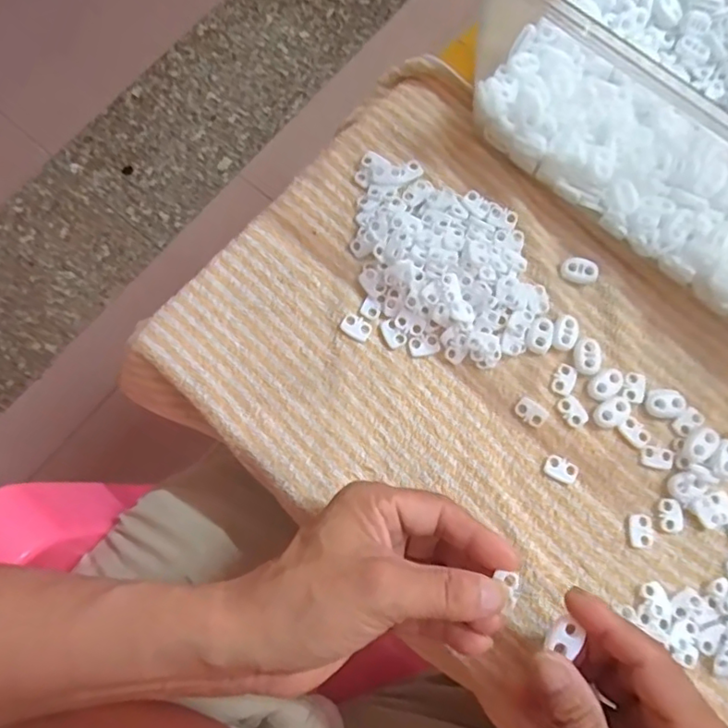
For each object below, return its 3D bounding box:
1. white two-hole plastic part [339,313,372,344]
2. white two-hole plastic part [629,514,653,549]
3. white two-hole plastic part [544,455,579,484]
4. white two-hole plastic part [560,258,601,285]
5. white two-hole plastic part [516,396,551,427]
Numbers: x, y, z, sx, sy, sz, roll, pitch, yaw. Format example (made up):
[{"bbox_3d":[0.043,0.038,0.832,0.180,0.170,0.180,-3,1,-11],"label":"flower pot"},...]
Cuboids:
[{"bbox_3d":[-0.005,-0.022,0.351,0.019,0.004,0.014,29,78,6],"label":"white two-hole plastic part"},{"bbox_3d":[0.156,0.094,0.326,0.013,0.004,0.018,1,77,0],"label":"white two-hole plastic part"},{"bbox_3d":[0.114,0.061,0.333,0.019,0.004,0.013,27,78,6],"label":"white two-hole plastic part"},{"bbox_3d":[0.134,-0.057,0.358,0.022,0.007,0.015,25,78,5],"label":"white two-hole plastic part"},{"bbox_3d":[0.098,0.029,0.340,0.018,0.004,0.013,35,79,7],"label":"white two-hole plastic part"}]

